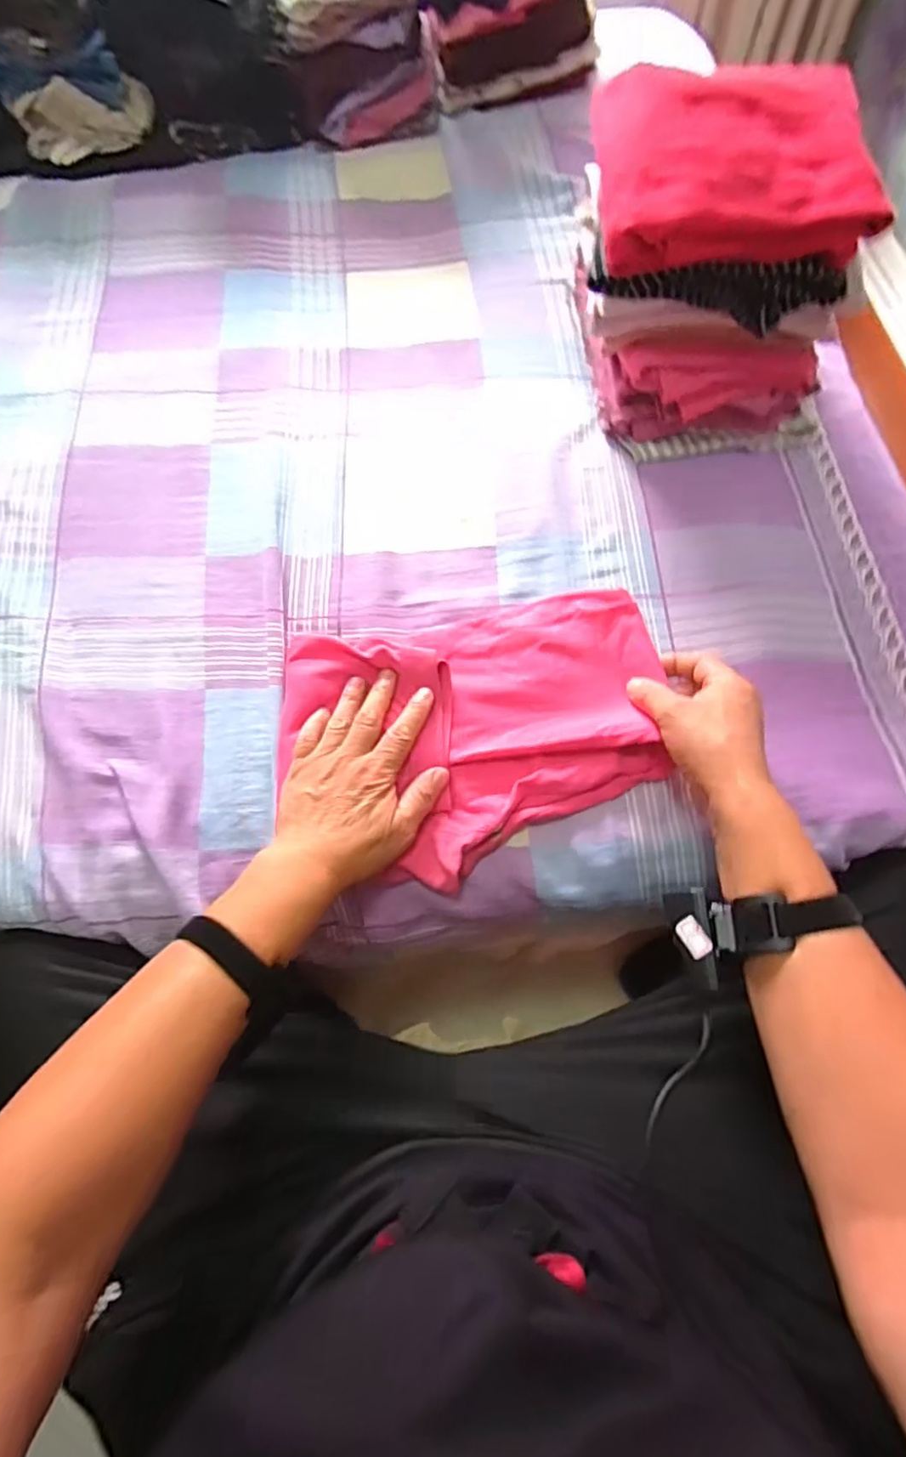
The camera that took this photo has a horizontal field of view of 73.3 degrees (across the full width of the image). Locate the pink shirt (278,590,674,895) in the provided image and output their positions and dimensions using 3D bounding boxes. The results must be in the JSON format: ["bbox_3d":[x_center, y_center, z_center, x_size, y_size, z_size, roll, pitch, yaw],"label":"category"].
[{"bbox_3d":[0.017,0.003,0.522,0.320,0.034,0.228,-6,71,-2],"label":"pink shirt"}]

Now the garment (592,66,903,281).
[{"bbox_3d":[0.225,-0.458,0.494,0.203,0.064,0.177,-4,68,1],"label":"garment"}]

